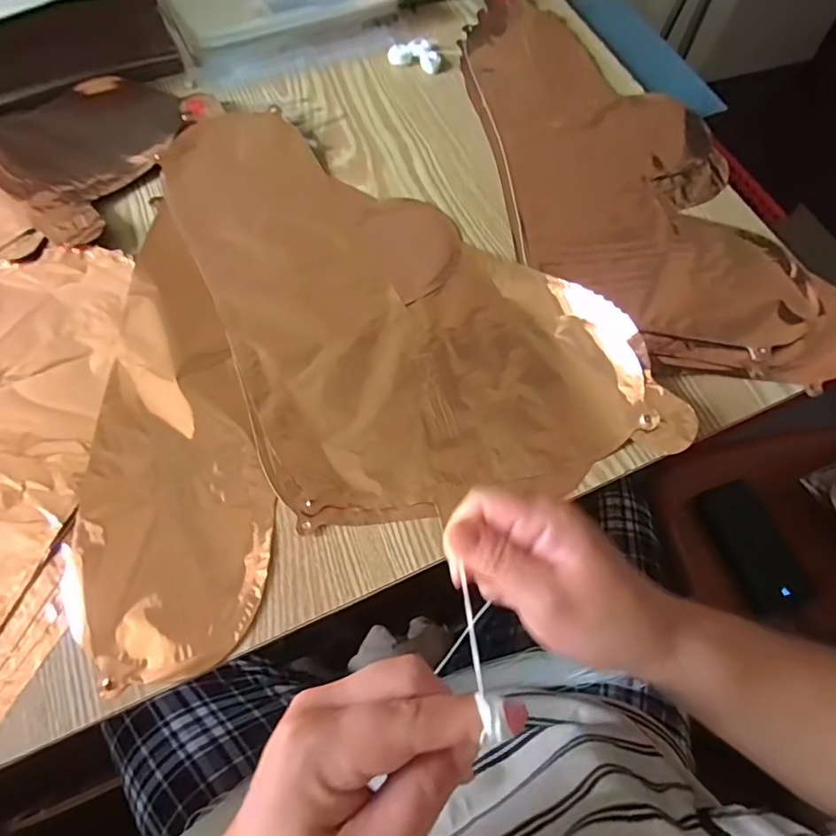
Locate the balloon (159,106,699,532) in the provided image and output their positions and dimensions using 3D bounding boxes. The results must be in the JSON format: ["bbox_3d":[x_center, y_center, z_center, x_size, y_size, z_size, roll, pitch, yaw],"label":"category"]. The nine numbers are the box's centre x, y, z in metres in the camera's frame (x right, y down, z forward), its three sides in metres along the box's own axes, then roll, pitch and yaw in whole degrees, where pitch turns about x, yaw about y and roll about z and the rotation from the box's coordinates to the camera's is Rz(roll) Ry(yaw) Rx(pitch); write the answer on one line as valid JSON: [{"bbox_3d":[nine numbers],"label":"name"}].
[{"bbox_3d":[-0.021,-0.109,0.393,0.257,0.022,0.383,-21,70,-11],"label":"balloon"}]

